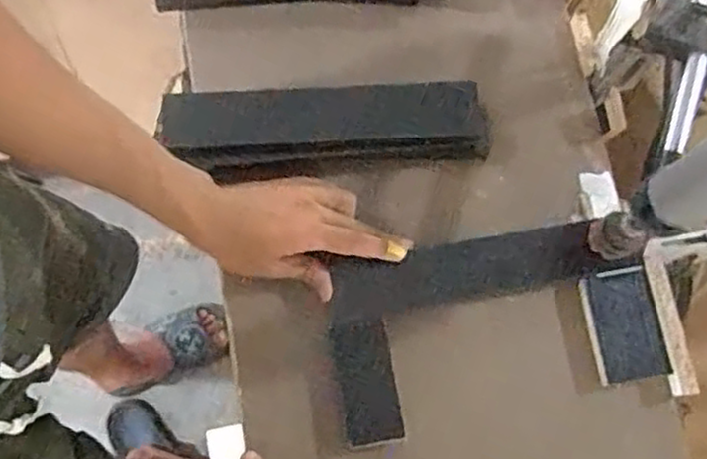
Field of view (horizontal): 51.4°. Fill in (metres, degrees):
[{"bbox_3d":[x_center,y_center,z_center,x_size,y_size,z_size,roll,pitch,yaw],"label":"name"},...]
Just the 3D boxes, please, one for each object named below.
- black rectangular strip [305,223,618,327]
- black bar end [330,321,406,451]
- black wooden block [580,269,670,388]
[{"bbox_3d":[0.100,0.038,0.677,0.244,0.015,0.055,-10,78,-2],"label":"black rectangular strip"},{"bbox_3d":[0.013,0.140,0.665,0.049,0.007,0.108,-10,78,-2],"label":"black bar end"},{"bbox_3d":[0.246,0.089,0.669,0.061,0.014,0.097,-10,78,-2],"label":"black wooden block"}]

